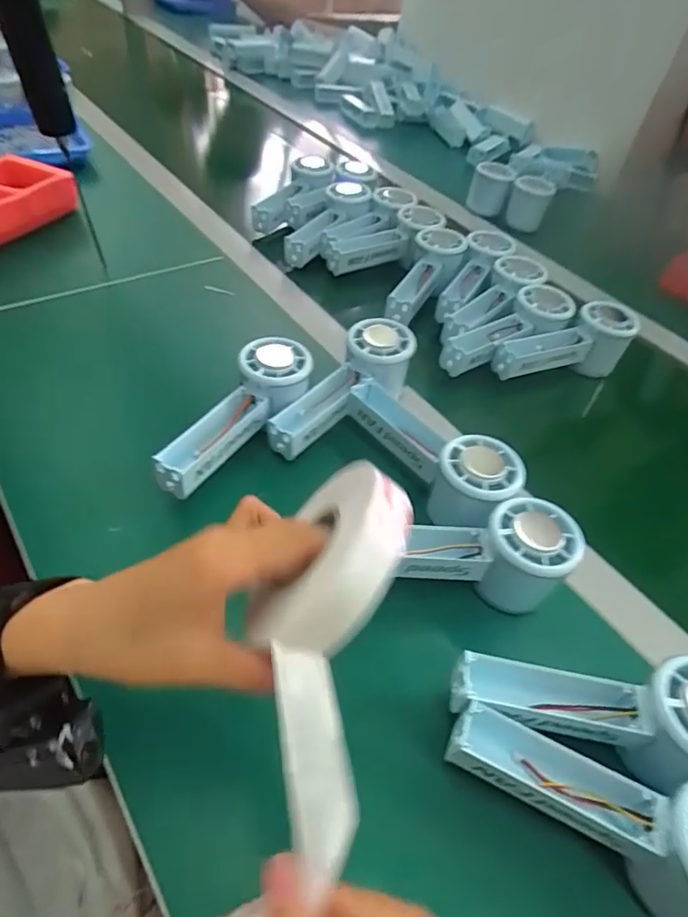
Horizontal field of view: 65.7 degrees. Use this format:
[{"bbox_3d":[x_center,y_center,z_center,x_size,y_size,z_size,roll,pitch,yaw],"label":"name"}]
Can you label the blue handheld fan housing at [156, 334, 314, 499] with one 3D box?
[{"bbox_3d":[-0.081,-0.035,0.405,0.050,0.039,0.154,29,64,18],"label":"blue handheld fan housing"}]

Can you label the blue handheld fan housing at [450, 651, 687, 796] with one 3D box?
[{"bbox_3d":[0.135,0.142,0.285,0.148,0.055,0.055,5,48,-2],"label":"blue handheld fan housing"}]

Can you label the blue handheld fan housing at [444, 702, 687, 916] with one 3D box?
[{"bbox_3d":[0.124,0.172,0.256,0.149,0.058,0.056,18,49,9],"label":"blue handheld fan housing"}]

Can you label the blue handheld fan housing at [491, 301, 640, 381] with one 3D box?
[{"bbox_3d":[0.227,-0.112,0.535,0.161,0.050,0.054,-17,53,-24],"label":"blue handheld fan housing"}]

